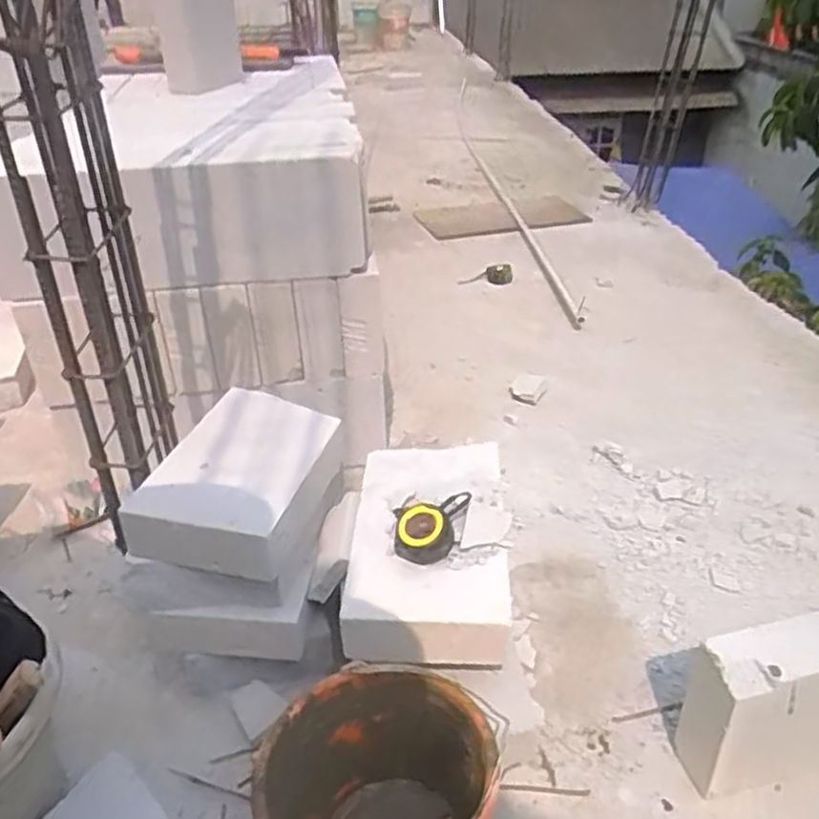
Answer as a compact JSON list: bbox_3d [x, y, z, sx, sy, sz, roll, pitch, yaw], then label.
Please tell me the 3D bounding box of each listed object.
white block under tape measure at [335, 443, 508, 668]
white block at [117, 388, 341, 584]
[{"bbox_3d":[0.024,0.182,1.013,0.208,0.088,0.354,1,33,4],"label":"white block under tape measure"},{"bbox_3d":[-0.226,0.092,1.031,0.217,0.083,0.305,7,34,13],"label":"white block"}]

